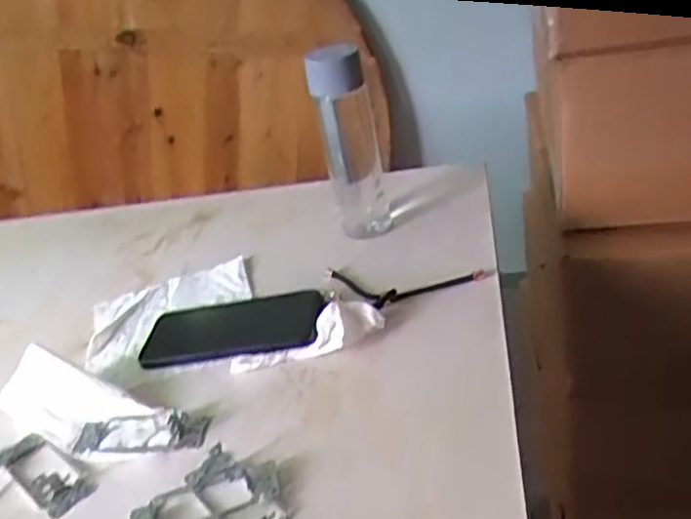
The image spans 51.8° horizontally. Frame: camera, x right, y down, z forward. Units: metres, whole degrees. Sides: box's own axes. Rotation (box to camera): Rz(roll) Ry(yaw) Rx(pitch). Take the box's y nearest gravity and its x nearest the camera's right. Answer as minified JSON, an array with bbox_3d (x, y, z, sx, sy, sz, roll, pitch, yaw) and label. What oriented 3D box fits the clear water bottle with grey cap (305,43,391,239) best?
[{"bbox_3d":[0.005,-0.123,0.755,0.072,0.217,0.079,-7,30,0],"label":"clear water bottle with grey cap"}]

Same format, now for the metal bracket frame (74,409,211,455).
[{"bbox_3d":[-0.163,0.133,0.562,0.107,0.020,0.036,-7,30,8],"label":"metal bracket frame"}]

